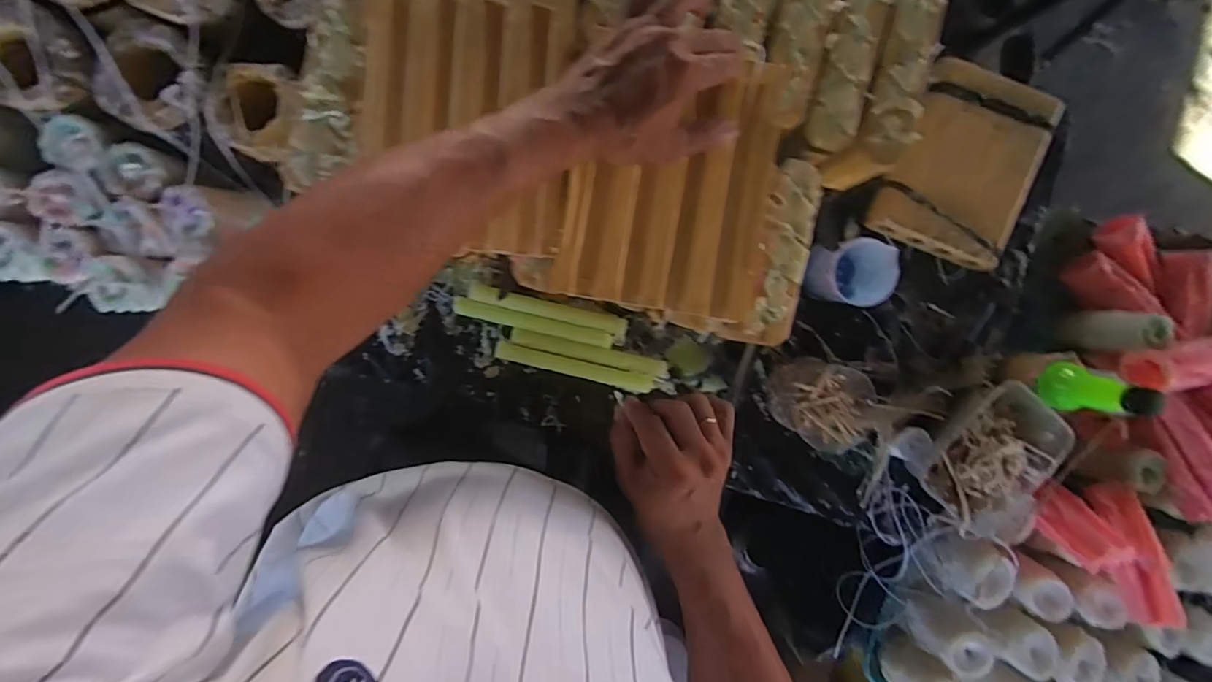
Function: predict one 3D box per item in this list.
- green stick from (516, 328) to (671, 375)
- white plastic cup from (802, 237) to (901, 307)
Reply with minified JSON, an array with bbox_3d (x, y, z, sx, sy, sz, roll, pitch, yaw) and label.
[{"bbox_3d":[-0.021,0.016,0.644,0.196,0.026,0.022,13,92,-5],"label":"green stick"},{"bbox_3d":[0.291,-0.080,0.620,0.073,0.091,0.072,3,93,-4],"label":"white plastic cup"}]

